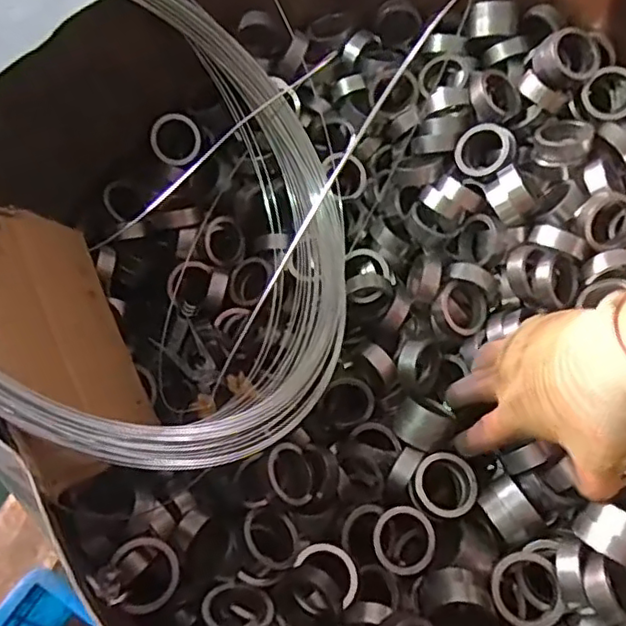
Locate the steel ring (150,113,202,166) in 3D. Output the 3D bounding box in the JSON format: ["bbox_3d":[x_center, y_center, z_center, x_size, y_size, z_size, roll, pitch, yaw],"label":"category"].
[{"bbox_3d":[-0.125,-0.158,0.549,0.044,0.047,0.012,-23,23,-3],"label":"steel ring"}]

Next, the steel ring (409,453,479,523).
[{"bbox_3d":[0.094,0.125,0.431,0.045,0.017,0.045,-17,56,-14],"label":"steel ring"}]

